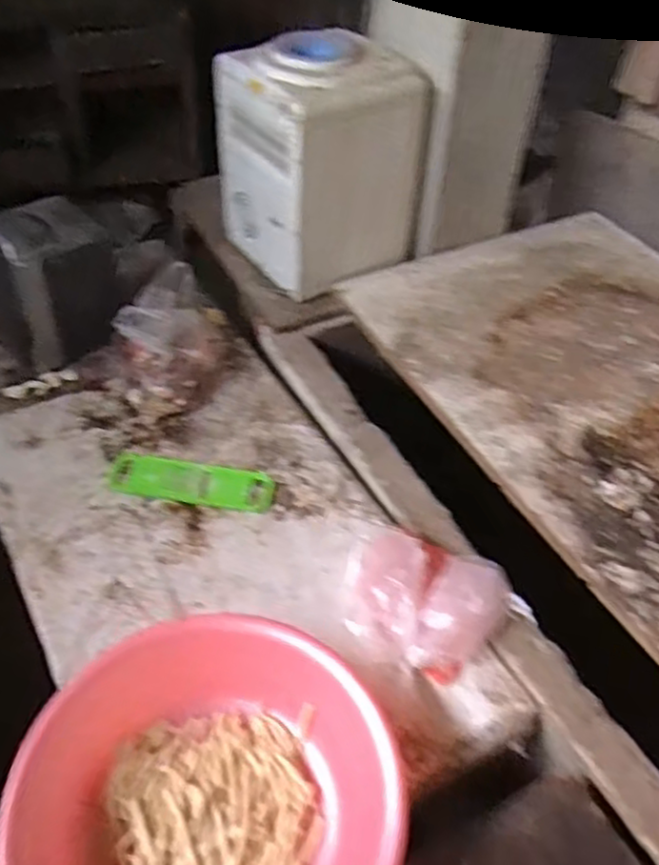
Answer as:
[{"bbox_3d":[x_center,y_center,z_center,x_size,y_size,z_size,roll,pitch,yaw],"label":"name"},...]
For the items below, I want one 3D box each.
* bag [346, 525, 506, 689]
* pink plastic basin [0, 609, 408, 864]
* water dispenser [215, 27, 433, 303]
[{"bbox_3d":[0.136,0.240,1.043,0.218,0.071,0.192,24,52,21],"label":"bag"},{"bbox_3d":[-0.136,0.422,0.823,0.394,0.144,0.392,0,47,1],"label":"pink plastic basin"},{"bbox_3d":[-0.026,-0.585,1.497,0.308,0.419,0.313,-24,52,-26],"label":"water dispenser"}]

